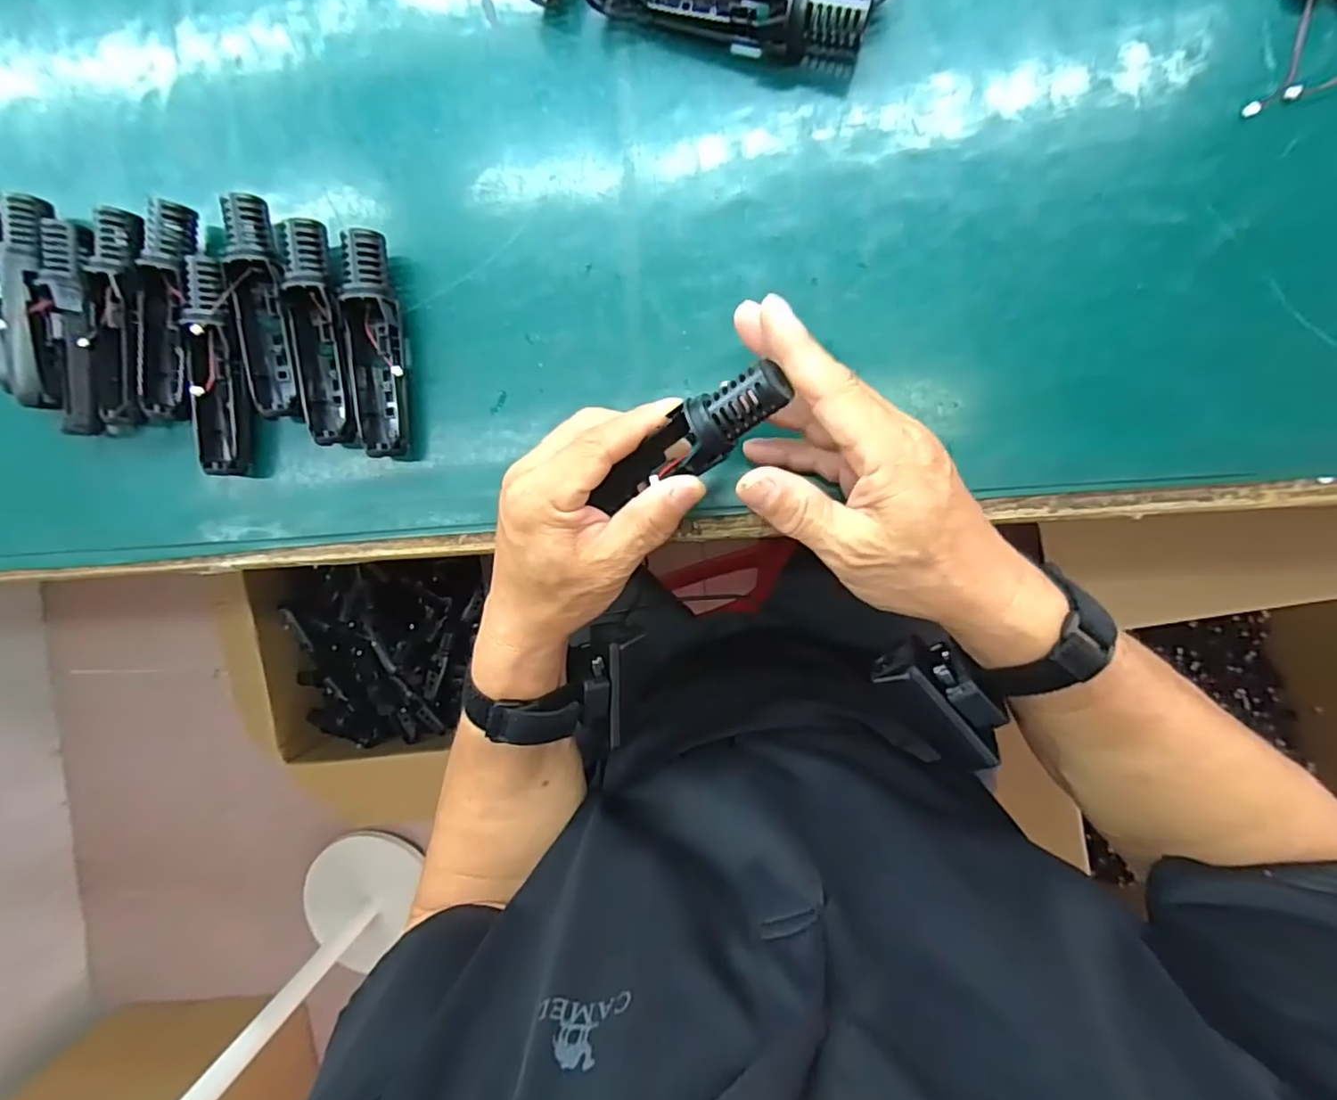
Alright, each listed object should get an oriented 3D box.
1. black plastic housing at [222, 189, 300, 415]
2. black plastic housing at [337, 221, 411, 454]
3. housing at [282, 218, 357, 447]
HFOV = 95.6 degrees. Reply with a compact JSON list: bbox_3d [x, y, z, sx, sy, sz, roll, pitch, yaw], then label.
[{"bbox_3d":[-0.236,-0.140,0.354,0.029,0.031,0.120,-4,93,8],"label":"black plastic housing"},{"bbox_3d":[-0.167,-0.115,0.347,0.030,0.033,0.120,-1,93,8],"label":"black plastic housing"},{"bbox_3d":[-0.202,-0.123,0.351,0.033,0.030,0.120,-3,93,8],"label":"housing"}]

